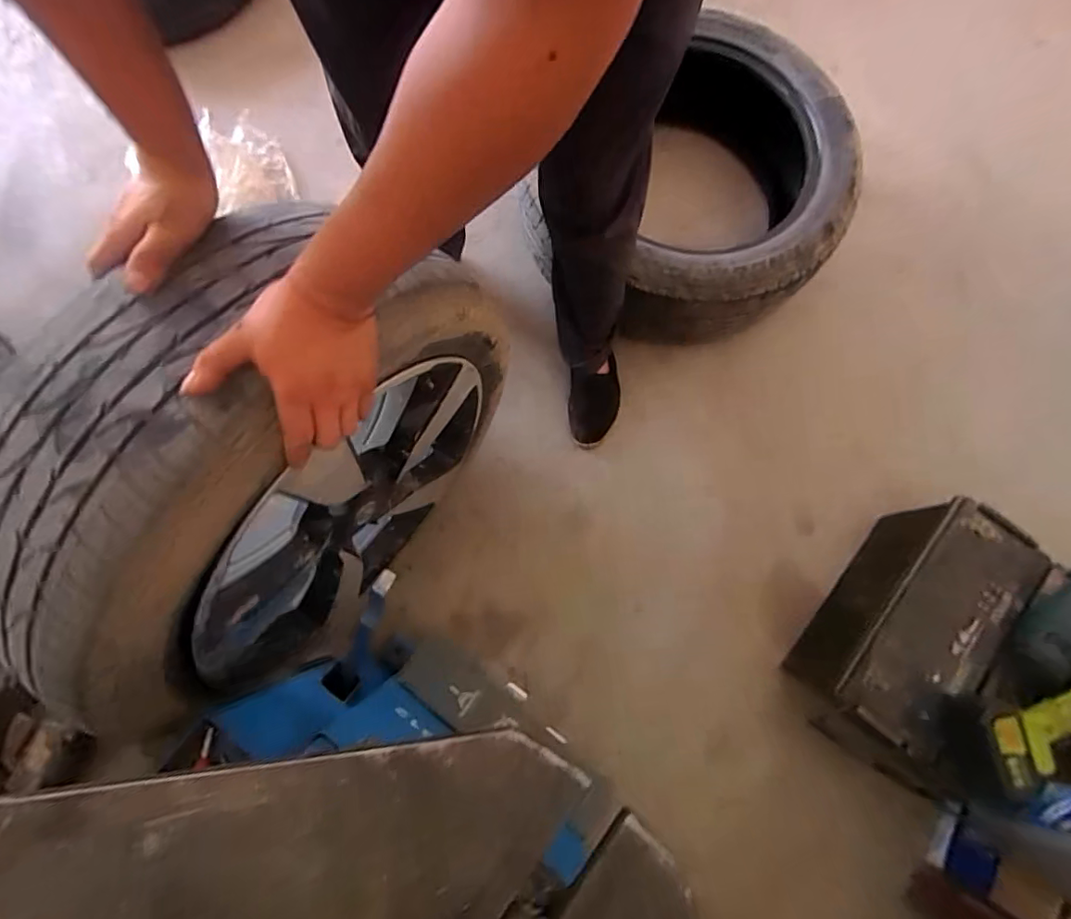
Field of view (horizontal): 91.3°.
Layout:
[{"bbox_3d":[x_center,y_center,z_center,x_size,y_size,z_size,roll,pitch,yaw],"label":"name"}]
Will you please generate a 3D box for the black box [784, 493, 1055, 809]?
[{"bbox_3d":[0.634,0.294,0.909,0.187,0.199,0.440,35,79,7],"label":"black box"}]

